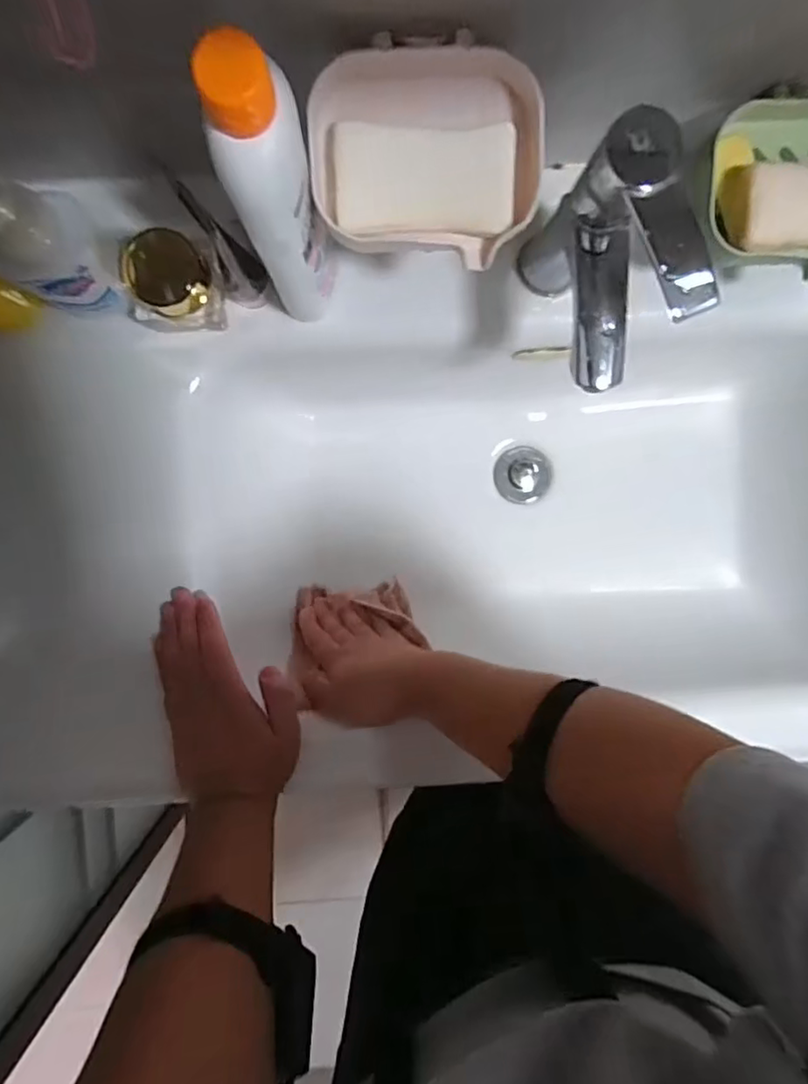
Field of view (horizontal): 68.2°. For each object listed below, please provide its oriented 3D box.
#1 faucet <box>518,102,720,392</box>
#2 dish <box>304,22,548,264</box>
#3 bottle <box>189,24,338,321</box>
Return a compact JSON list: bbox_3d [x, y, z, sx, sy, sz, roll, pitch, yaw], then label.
[{"bbox_3d":[0.128,-0.173,0.399,0.044,0.196,0.135,-9,94,-1],"label":"faucet"},{"bbox_3d":[0.013,-0.224,0.346,0.130,0.038,0.101,1,94,-2],"label":"dish"},{"bbox_3d":[-0.068,-0.186,0.345,0.042,0.224,0.052,-17,94,0],"label":"bottle"}]

